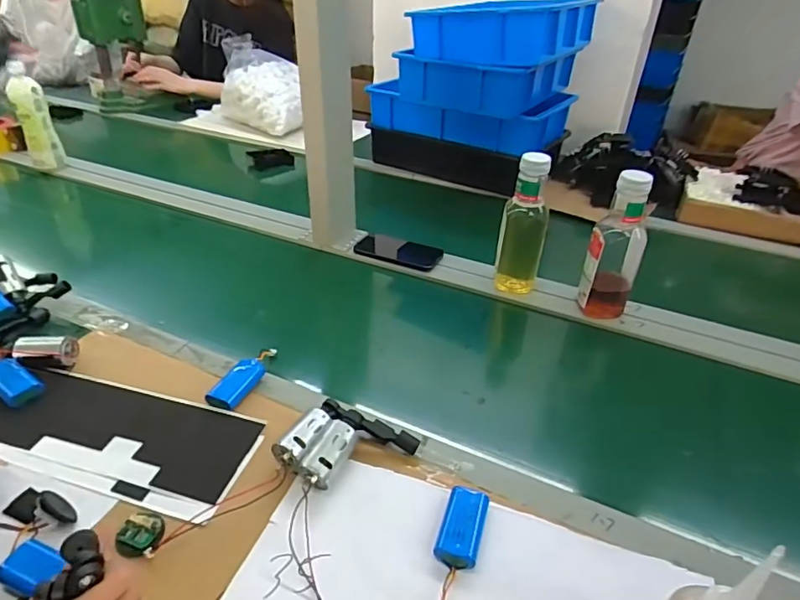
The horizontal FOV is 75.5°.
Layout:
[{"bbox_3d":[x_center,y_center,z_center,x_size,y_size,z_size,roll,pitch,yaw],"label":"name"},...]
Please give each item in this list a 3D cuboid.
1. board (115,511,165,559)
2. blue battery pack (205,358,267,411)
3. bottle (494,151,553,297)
[{"bbox_3d":[-0.226,0.203,0.448,0.037,0.012,0.036,3,34,0],"label":"board"},{"bbox_3d":[-0.187,0.096,0.595,0.038,0.019,0.067,14,36,16],"label":"blue battery pack"},{"bbox_3d":[0.179,-0.100,0.753,0.064,0.208,0.048,14,36,16],"label":"bottle"}]

